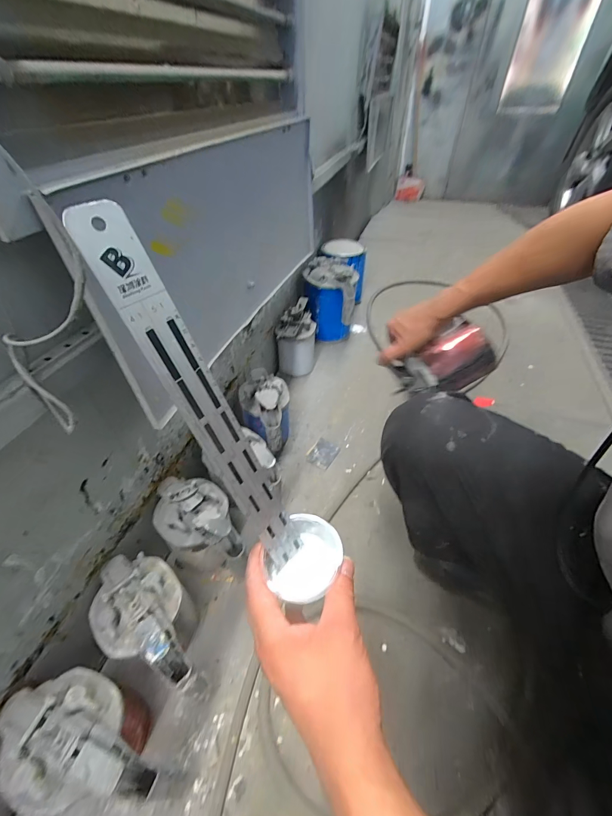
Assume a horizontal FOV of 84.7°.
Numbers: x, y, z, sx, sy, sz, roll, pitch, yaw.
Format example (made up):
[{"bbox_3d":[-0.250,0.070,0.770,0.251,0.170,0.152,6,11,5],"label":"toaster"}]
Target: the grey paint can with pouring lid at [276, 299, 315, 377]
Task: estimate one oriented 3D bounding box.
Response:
[{"bbox_3d":[-0.028,-0.192,0.955,0.105,0.180,0.116,3,46,1],"label":"grey paint can with pouring lid"}]

